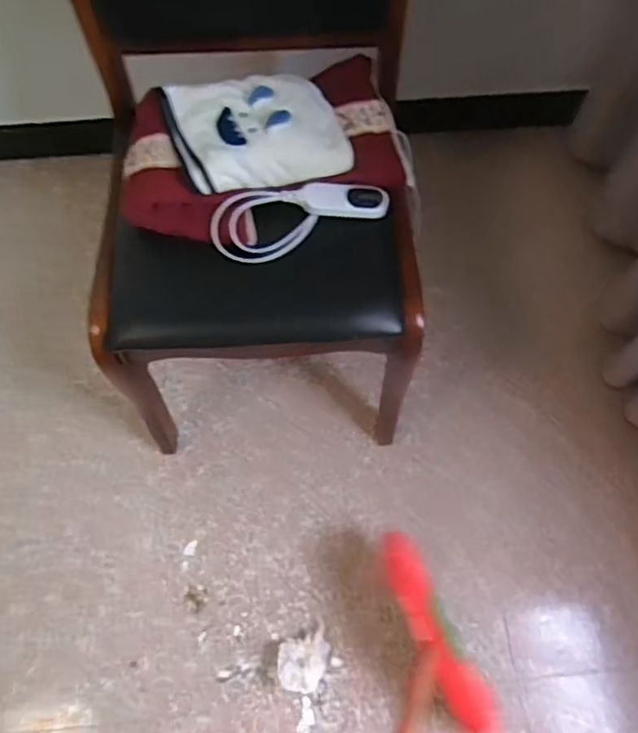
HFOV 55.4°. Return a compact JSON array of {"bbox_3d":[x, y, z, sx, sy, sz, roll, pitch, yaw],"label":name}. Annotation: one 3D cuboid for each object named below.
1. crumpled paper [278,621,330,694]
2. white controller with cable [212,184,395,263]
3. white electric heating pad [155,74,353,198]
[{"bbox_3d":[-0.021,0.474,0.977,0.092,0.047,0.085,-19,67,-9],"label":"crumpled paper"},{"bbox_3d":[-0.026,-0.207,0.821,0.241,0.031,0.093,-20,68,-9],"label":"white controller with cable"},{"bbox_3d":[-0.086,-0.331,0.832,0.231,0.041,0.190,-16,67,-7],"label":"white electric heating pad"}]

